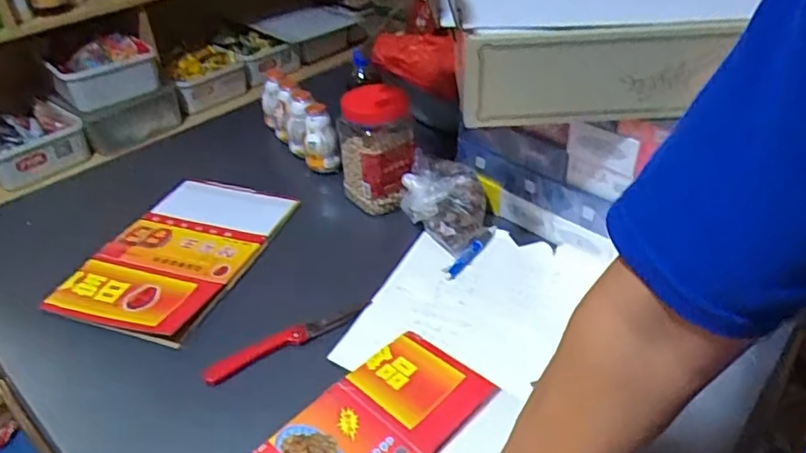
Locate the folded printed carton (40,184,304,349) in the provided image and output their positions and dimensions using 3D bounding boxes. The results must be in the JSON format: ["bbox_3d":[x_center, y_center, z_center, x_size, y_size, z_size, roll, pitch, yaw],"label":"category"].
[{"bbox_3d":[-0.319,0.031,0.822,0.224,0.027,0.312,10,35,15],"label":"folded printed carton"}]

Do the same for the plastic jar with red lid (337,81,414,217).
[{"bbox_3d":[-0.040,-0.120,0.865,0.107,0.161,0.095,-4,38,-2],"label":"plastic jar with red lid"}]

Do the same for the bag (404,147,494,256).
[{"bbox_3d":[0.060,-0.031,0.824,0.121,0.070,0.151,1,38,5],"label":"bag"}]

